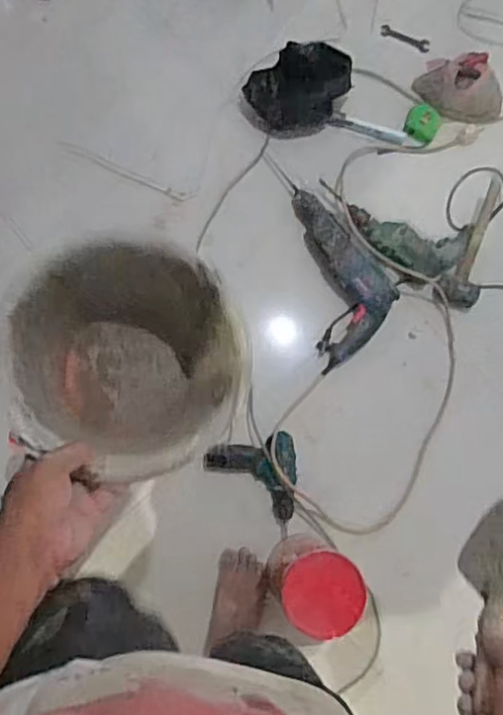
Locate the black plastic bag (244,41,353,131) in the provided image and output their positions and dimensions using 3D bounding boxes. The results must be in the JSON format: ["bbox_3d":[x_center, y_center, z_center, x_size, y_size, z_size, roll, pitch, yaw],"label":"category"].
[{"bbox_3d":[0.114,-0.639,1.454,0.209,0.110,0.181,-40,85,-7],"label":"black plastic bag"}]

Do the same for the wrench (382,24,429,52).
[{"bbox_3d":[0.386,-0.803,1.545,0.128,0.010,0.032,25,81,1],"label":"wrench"}]

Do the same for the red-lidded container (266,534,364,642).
[{"bbox_3d":[0.121,0.443,1.217,0.150,0.223,0.158,0,82,-2],"label":"red-lidded container"}]

